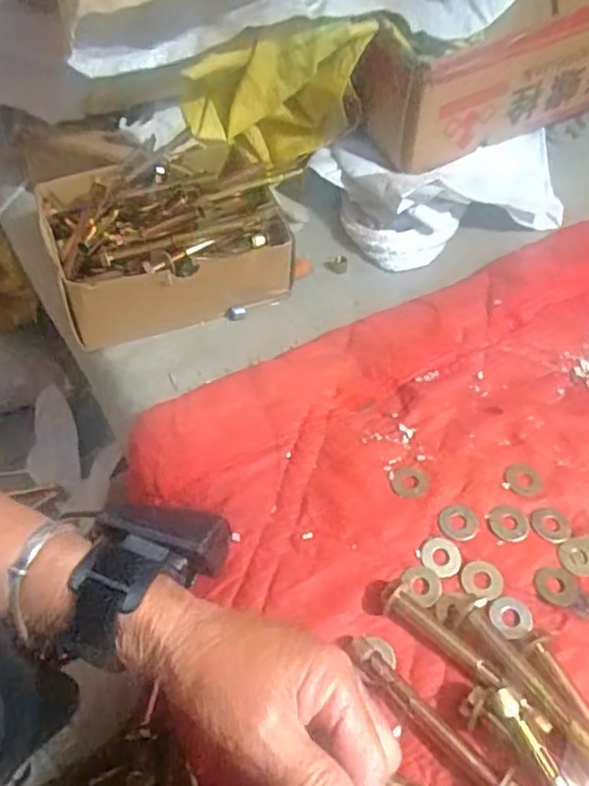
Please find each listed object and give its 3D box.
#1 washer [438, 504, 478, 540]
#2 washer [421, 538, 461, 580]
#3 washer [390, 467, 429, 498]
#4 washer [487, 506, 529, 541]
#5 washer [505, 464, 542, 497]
[{"bbox_3d":[0.106,0.082,0.399,0.025,0.004,0.023,2,52,-3],"label":"washer"},{"bbox_3d":[0.093,0.101,0.389,0.024,0.004,0.025,2,52,-3],"label":"washer"},{"bbox_3d":[0.077,0.059,0.419,0.025,0.004,0.023,2,52,-3],"label":"washer"},{"bbox_3d":[0.138,0.083,0.401,0.025,0.004,0.025,2,52,-3],"label":"washer"},{"bbox_3d":[0.154,0.058,0.418,0.023,0.004,0.023,2,52,-3],"label":"washer"}]

